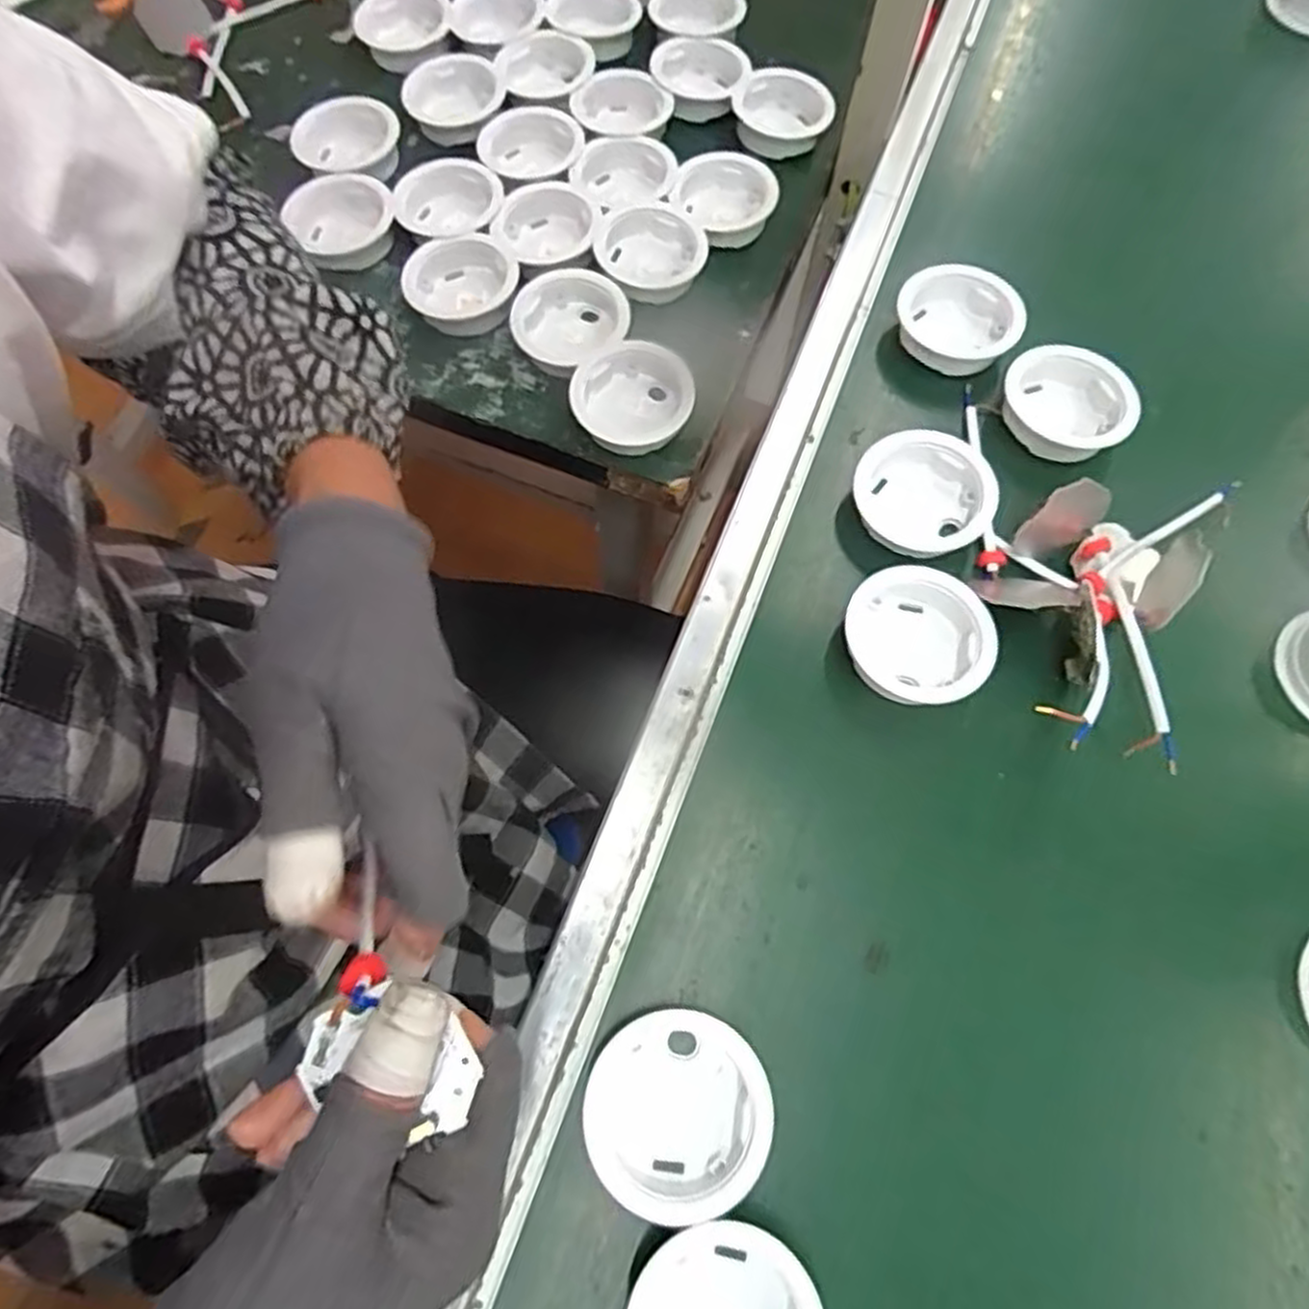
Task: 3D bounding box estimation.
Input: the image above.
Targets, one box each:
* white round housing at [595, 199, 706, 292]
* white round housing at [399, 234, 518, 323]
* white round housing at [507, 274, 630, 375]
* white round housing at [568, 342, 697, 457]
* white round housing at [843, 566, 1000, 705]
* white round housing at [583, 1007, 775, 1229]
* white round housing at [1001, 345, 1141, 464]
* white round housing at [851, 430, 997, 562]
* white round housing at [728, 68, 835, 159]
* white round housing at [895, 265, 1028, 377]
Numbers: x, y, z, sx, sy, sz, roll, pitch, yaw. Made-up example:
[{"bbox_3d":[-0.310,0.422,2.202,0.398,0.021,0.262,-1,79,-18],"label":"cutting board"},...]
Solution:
[{"bbox_3d":[-0.002,-0.271,0.519,0.071,0.024,0.064,8,69,1],"label":"white round housing"},{"bbox_3d":[-0.127,-0.245,0.507,0.073,0.022,0.067,1,69,-2],"label":"white round housing"},{"bbox_3d":[-0.053,-0.208,0.493,0.070,0.023,0.070,1,69,-2],"label":"white round housing"},{"bbox_3d":[-0.013,-0.157,0.474,0.072,0.026,0.068,1,69,-2],"label":"white round housing"},{"bbox_3d":[0.133,-0.009,0.394,0.064,0.025,0.072,-38,75,-15],"label":"white round housing"},{"bbox_3d":[0.009,0.185,0.315,0.071,0.023,0.070,3,69,-1],"label":"white round housing"},{"bbox_3d":[0.237,-0.144,0.450,0.070,0.029,0.065,1,69,-2],"label":"white round housing"},{"bbox_3d":[0.147,-0.090,0.425,0.073,0.032,0.057,31,71,10],"label":"white round housing"},{"bbox_3d":[0.093,-0.394,0.570,0.069,0.027,0.071,1,69,-2],"label":"white round housing"},{"bbox_3d":[0.183,-0.201,0.472,0.071,0.030,0.066,1,69,-2],"label":"white round housing"}]

